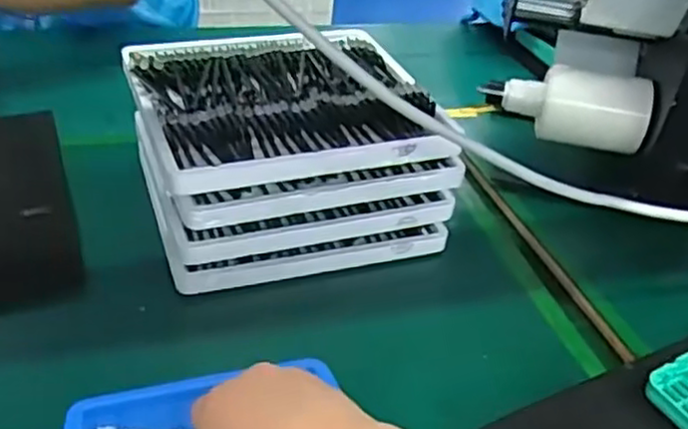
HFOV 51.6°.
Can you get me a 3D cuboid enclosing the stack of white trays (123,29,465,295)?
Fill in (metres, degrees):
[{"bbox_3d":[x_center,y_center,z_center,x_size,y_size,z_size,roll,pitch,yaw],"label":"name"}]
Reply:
[{"bbox_3d":[-0.047,-0.050,0.593,0.226,0.127,0.198,-10,42,-21],"label":"stack of white trays"}]

